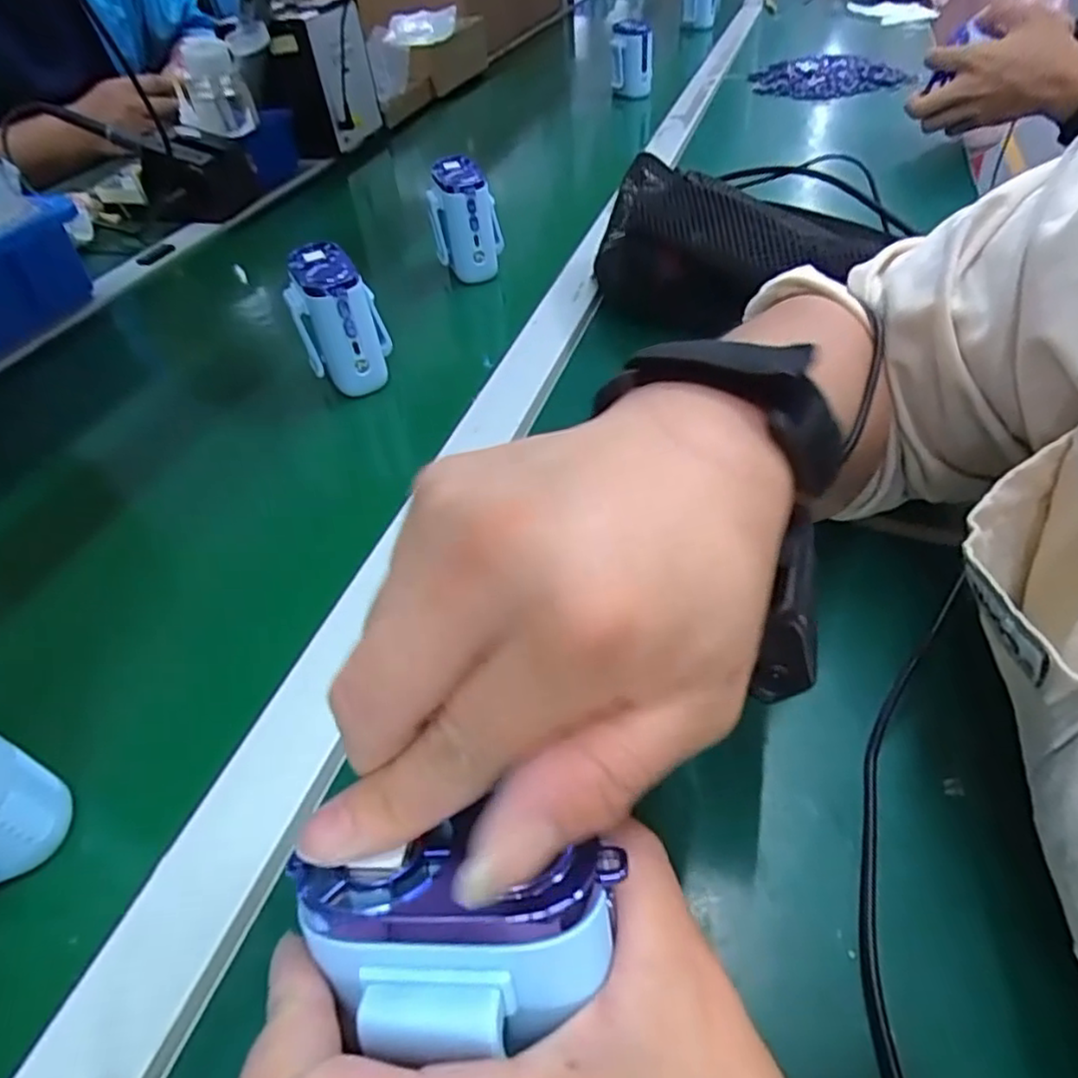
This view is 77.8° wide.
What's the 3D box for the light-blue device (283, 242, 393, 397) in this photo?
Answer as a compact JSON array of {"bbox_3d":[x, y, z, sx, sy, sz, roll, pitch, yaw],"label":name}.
[{"bbox_3d":[-0.136,-0.149,0.456,0.054,0.082,0.055,-22,49,-15],"label":"light-blue device"}]

